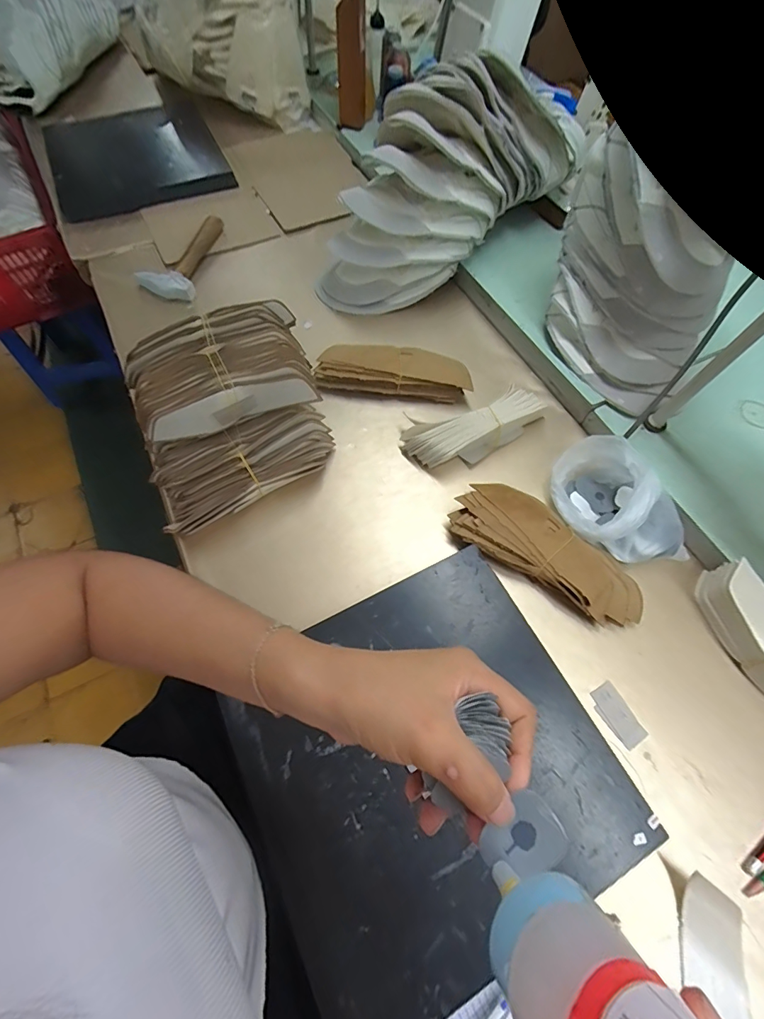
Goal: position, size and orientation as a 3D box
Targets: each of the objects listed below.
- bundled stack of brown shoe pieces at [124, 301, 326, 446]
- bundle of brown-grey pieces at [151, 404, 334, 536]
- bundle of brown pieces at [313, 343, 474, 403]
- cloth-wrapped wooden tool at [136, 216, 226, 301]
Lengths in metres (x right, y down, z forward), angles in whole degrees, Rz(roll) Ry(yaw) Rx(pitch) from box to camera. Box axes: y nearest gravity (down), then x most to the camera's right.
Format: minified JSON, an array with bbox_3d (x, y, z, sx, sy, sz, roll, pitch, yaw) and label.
[{"bbox_3d":[-0.188,-0.162,0.496,0.205,0.068,0.128,-22,67,-12],"label":"bundled stack of brown shoe pieces"},{"bbox_3d":[-0.158,-0.049,0.506,0.210,0.062,0.105,-20,66,-10],"label":"bundle of brown-grey pieces"},{"bbox_3d":[0.016,-0.189,0.586,0.205,0.038,0.065,7,64,2],"label":"bundle of brown pieces"},{"bbox_3d":[-0.332,-0.415,0.702,0.089,0.036,0.191,8,64,3],"label":"cloth-wrapped wooden tool"}]

